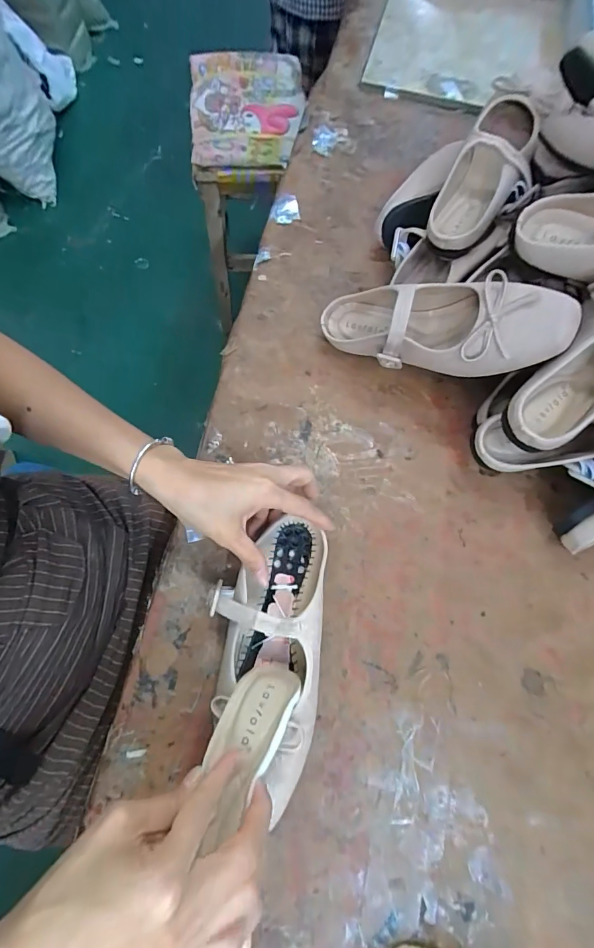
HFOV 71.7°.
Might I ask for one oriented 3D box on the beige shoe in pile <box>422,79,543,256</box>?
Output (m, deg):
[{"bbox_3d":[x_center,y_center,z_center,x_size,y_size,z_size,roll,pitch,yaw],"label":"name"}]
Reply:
[{"bbox_3d":[0.210,-0.330,0.447,0.083,0.062,0.205,25,72,6],"label":"beige shoe in pile"}]

